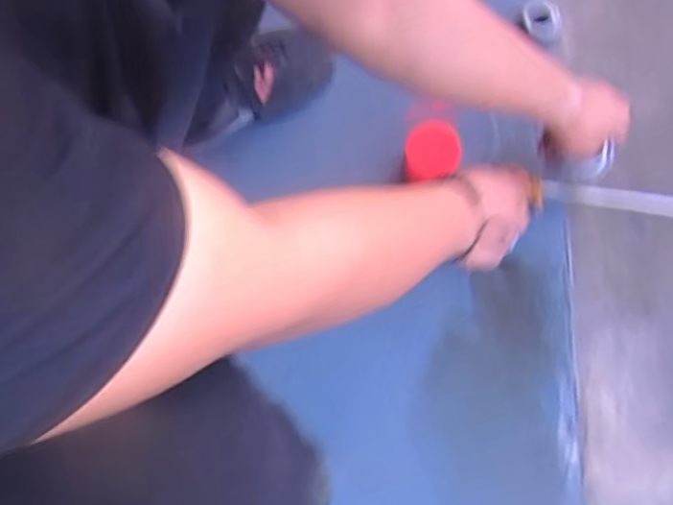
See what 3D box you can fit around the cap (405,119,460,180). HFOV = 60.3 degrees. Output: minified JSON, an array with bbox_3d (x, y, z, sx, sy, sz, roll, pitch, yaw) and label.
[{"bbox_3d":[0.110,-0.120,0.668,0.061,0.019,0.062,-2,75,8],"label":"cap"}]

